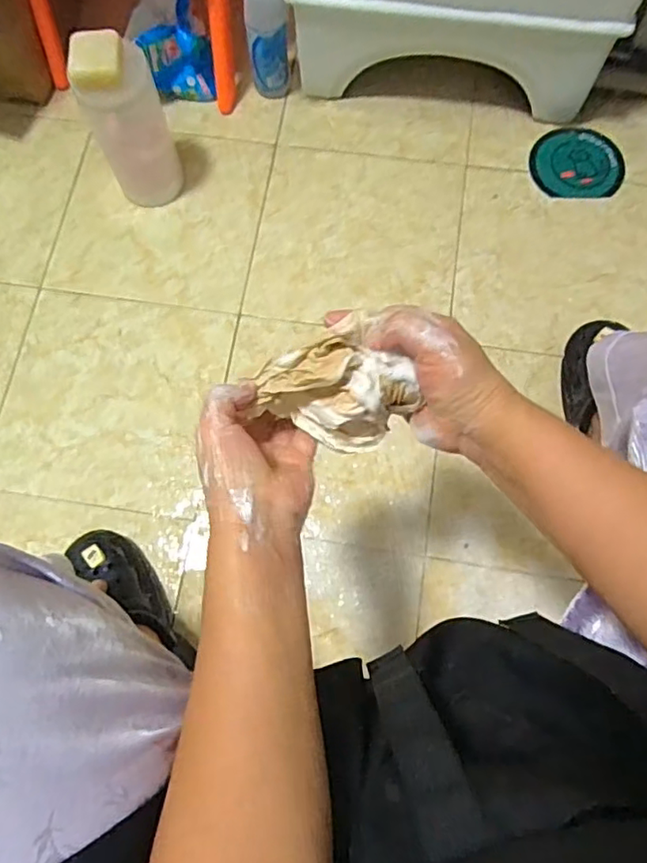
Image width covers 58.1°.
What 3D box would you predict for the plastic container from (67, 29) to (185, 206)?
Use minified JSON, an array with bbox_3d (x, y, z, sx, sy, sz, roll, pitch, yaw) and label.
[{"bbox_3d":[-0.269,-0.420,0.825,0.102,0.260,0.077,-19,73,-5],"label":"plastic container"}]

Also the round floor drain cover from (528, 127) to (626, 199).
[{"bbox_3d":[0.409,-0.436,0.933,0.145,0.013,0.133,0,77,-2],"label":"round floor drain cover"}]

